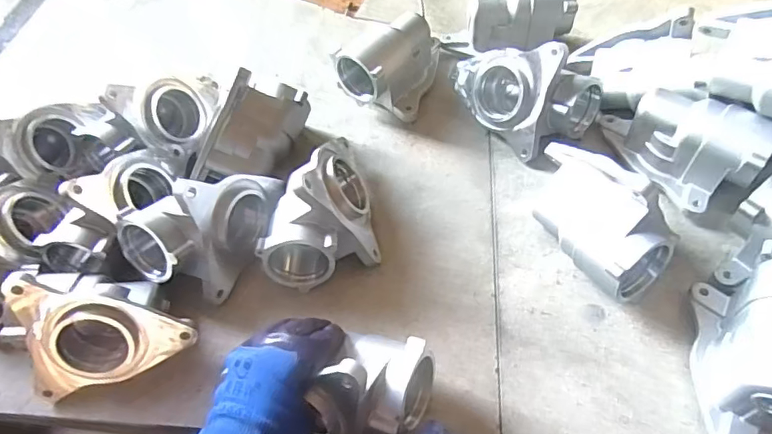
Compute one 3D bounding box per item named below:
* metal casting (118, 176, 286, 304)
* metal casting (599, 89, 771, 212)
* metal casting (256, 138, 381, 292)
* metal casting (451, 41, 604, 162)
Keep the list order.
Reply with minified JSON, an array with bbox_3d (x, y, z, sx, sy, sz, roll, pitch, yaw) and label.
[{"bbox_3d":[-0.197,-0.005,0.565,0.103,0.121,0.157,17,58,16],"label":"metal casting"},{"bbox_3d":[0.330,-0.090,0.591,0.087,0.089,0.173,-35,59,-18],"label":"metal casting"},{"bbox_3d":[-0.075,-0.018,0.573,0.117,0.106,0.169,-9,55,-1],"label":"metal casting"},{"bbox_3d":[0.176,-0.166,0.657,0.123,0.117,0.159,-30,58,-15],"label":"metal casting"}]

